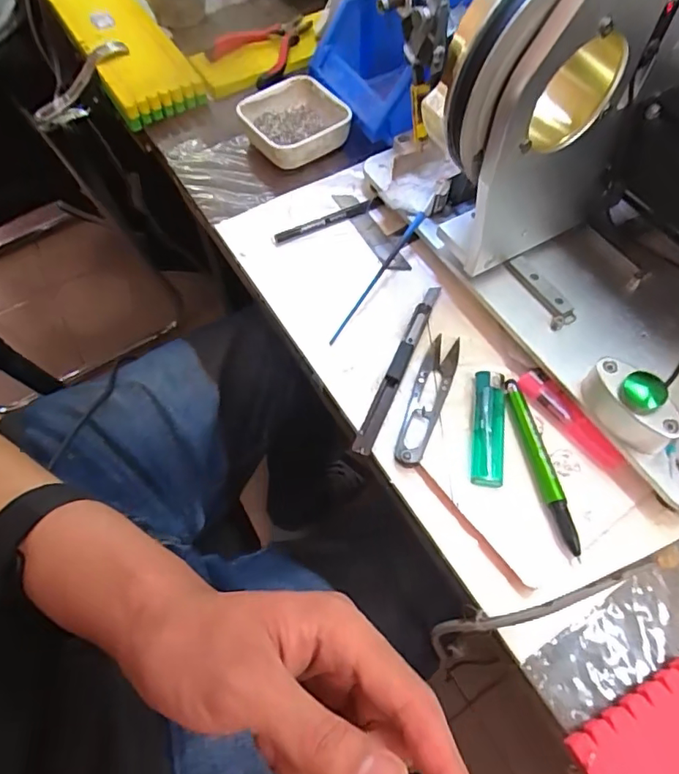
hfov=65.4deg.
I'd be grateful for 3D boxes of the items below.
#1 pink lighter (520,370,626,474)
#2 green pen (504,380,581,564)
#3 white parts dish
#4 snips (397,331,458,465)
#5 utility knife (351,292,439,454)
[{"bbox_3d":[0.147,0.021,0.338,0.016,0.014,0.078,-32,64,-15],"label":"pink lighter"},{"bbox_3d":[0.123,0.045,0.323,0.011,0.006,0.112,-10,60,-4],"label":"green pen"},{"bbox_3d":[-0.039,-0.238,0.476,0.080,0.031,0.089,-28,63,-13],"label":"white parts dish"},{"bbox_3d":[0.058,0.006,0.349,0.023,0.007,0.101,19,62,13],"label":"snips"},{"bbox_3d":[0.041,-0.017,0.363,0.011,0.008,0.145,20,62,13],"label":"utility knife"}]

